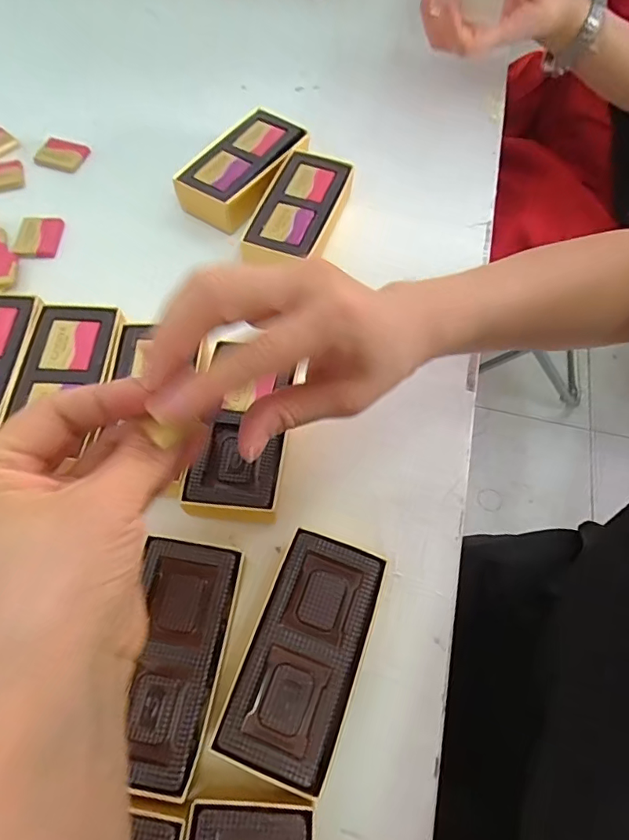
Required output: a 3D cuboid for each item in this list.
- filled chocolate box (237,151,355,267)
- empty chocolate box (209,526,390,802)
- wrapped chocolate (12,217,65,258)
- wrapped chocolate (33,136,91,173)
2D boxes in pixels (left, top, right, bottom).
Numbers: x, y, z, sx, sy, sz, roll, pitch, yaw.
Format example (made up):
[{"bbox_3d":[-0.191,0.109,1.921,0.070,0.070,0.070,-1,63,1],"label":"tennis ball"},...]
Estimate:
[{"bbox_3d":[-0.012,-0.166,0.398,0.060,0.031,0.121,20,65,6],"label":"filled chocolate box"},{"bbox_3d":[-0.004,0.123,0.261,0.057,0.032,0.113,21,65,7],"label":"empty chocolate box"},{"bbox_3d":[-0.226,-0.151,0.397,0.034,0.006,0.043,-1,64,-3],"label":"wrapped chocolate"},{"bbox_3d":[-0.231,-0.244,0.441,0.042,0.007,0.037,17,65,5],"label":"wrapped chocolate"}]

